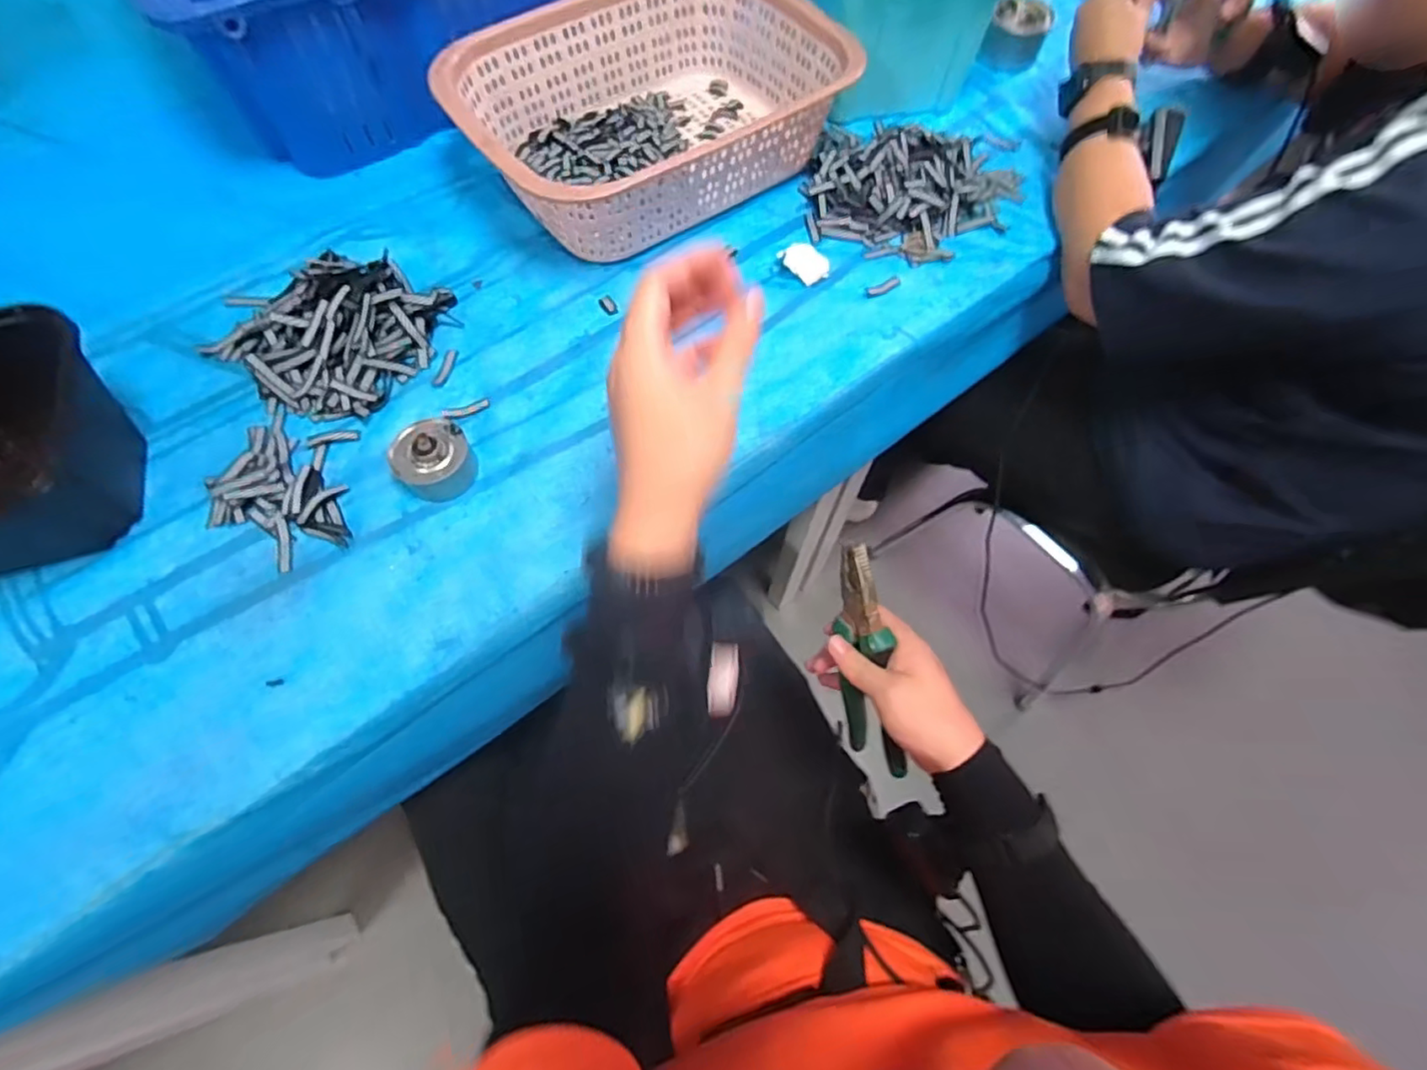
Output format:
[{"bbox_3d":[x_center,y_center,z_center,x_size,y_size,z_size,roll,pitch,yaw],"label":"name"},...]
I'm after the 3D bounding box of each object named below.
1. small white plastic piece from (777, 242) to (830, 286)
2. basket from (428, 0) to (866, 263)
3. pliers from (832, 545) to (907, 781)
[{"bbox_3d":[0.088,-0.261,0.589,0.046,0.016,0.030,37,72,15],"label":"small white plastic piece"},{"bbox_3d":[-0.063,-0.423,0.612,0.355,0.096,0.261,-30,70,-11],"label":"basket"},{"bbox_3d":[0.124,0.103,0.498,0.032,0.046,0.198,-11,111,-4],"label":"pliers"}]

